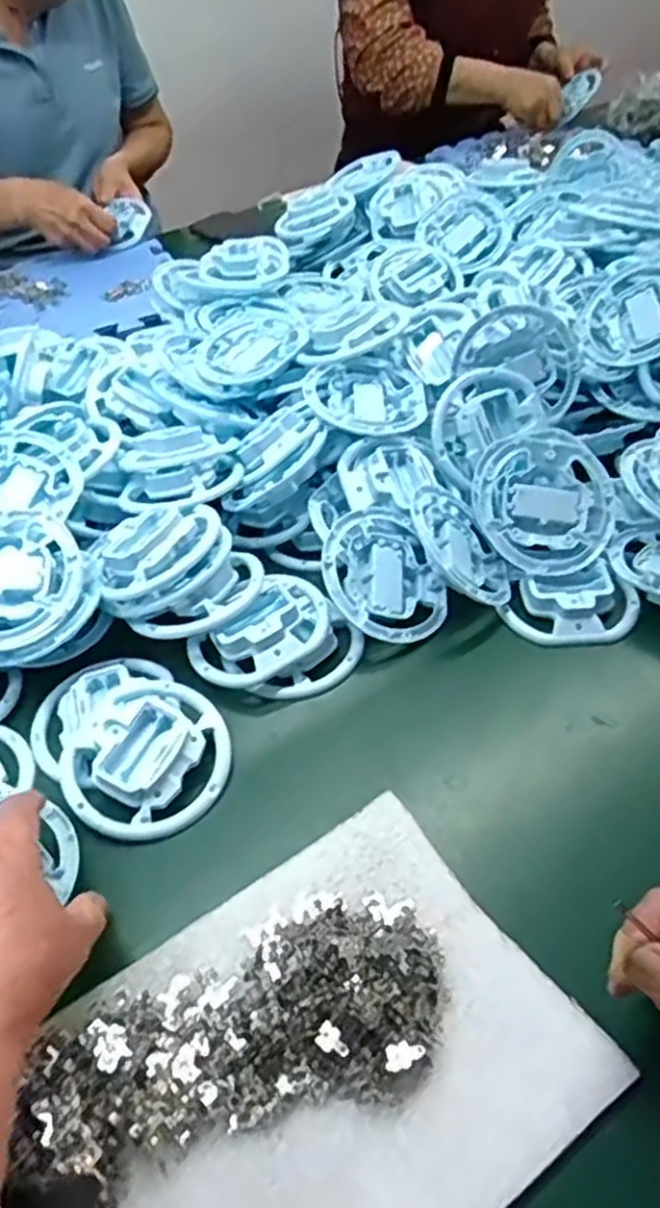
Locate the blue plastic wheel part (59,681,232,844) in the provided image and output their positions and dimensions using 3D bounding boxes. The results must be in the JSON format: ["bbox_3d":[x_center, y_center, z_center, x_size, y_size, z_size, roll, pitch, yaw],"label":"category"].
[{"bbox_3d":[-0.116,0.097,0.493,0.095,0.036,0.104,-3,46,3],"label":"blue plastic wheel part"}]

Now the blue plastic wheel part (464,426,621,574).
[{"bbox_3d":[0.164,-0.079,0.588,0.104,0.015,0.109,1,81,-6],"label":"blue plastic wheel part"}]

